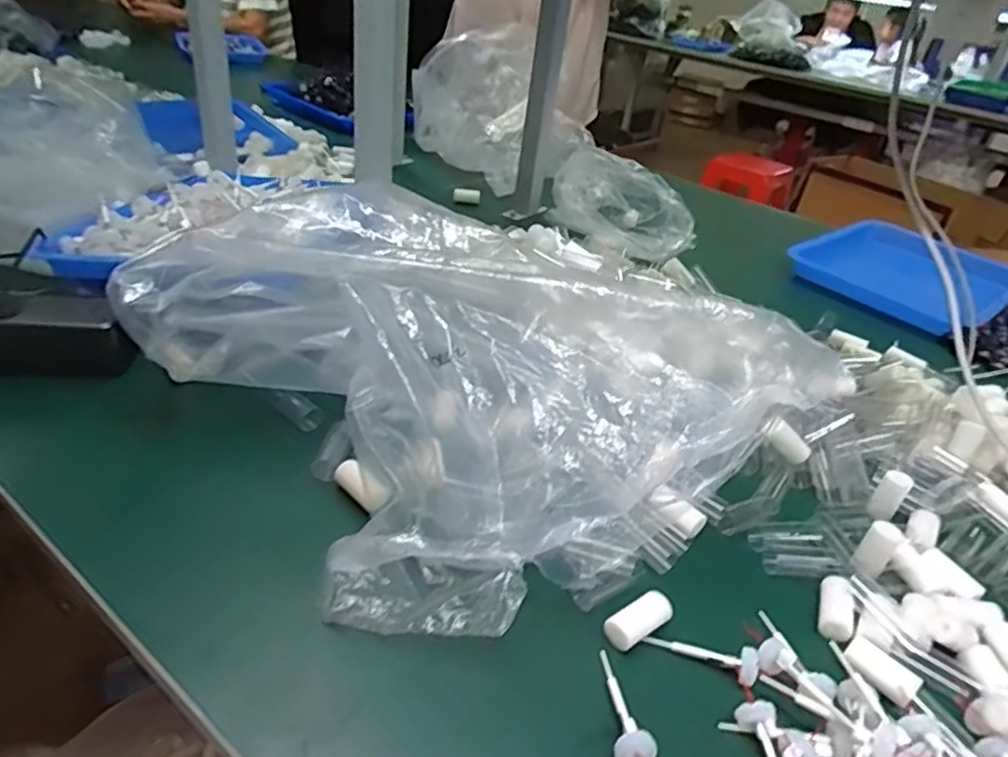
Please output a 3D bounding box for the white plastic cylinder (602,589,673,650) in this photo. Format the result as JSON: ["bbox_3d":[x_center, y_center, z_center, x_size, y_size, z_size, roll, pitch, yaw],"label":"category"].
[{"bbox_3d":[0.085,0.151,0.404,0.043,0.015,0.022,-17,41,-33],"label":"white plastic cylinder"}]

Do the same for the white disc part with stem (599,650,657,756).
[{"bbox_3d":[0.064,0.185,0.347,0.020,0.019,0.087,-1,35,-14],"label":"white disc part with stem"}]

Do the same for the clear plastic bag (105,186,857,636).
[{"bbox_3d":[-0.047,0.001,0.475,0.397,0.148,0.282,33,41,32],"label":"clear plastic bag"}]

